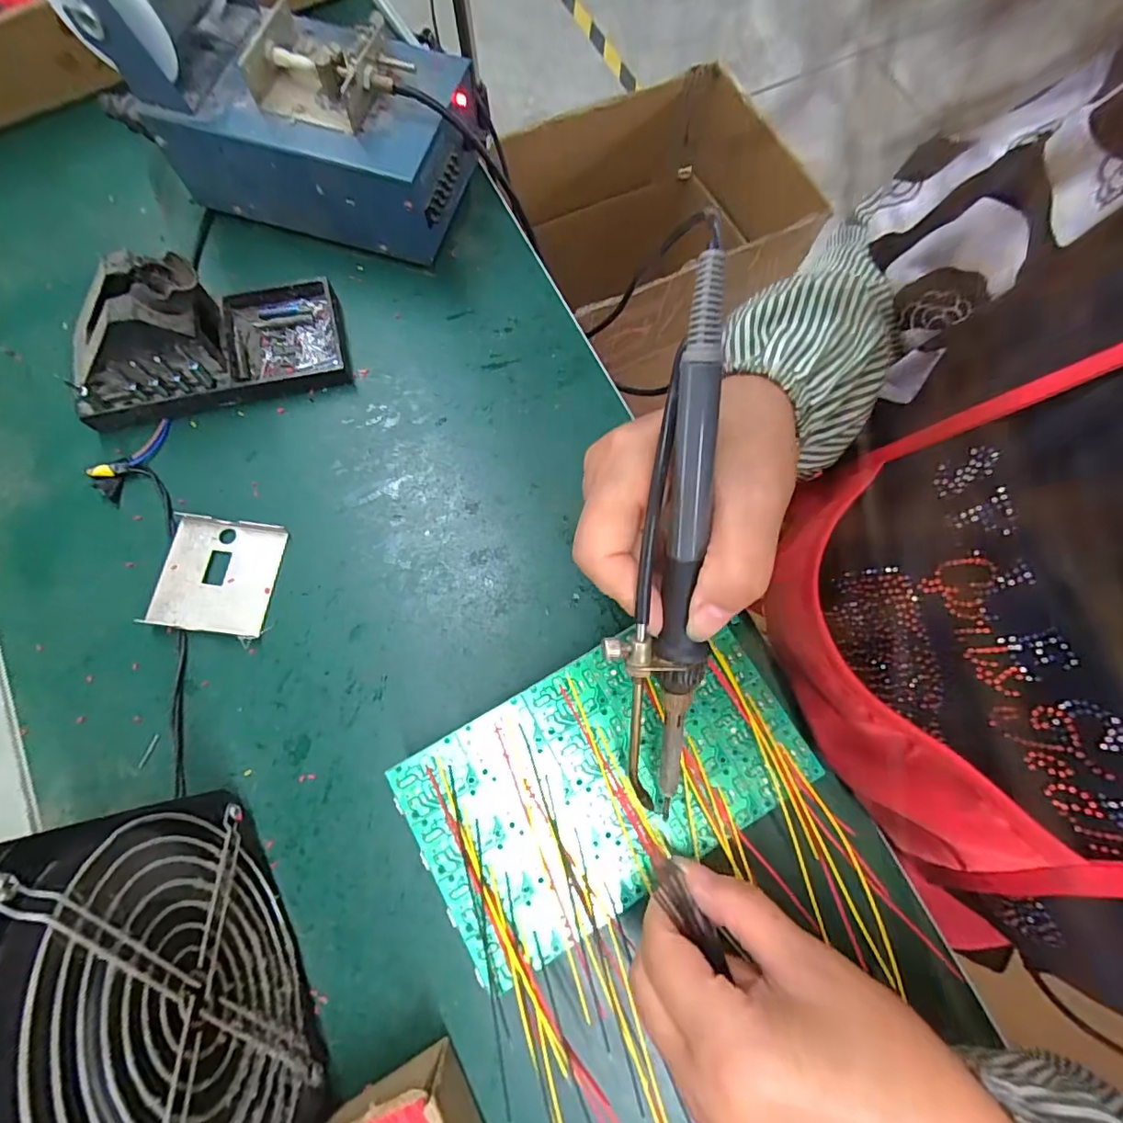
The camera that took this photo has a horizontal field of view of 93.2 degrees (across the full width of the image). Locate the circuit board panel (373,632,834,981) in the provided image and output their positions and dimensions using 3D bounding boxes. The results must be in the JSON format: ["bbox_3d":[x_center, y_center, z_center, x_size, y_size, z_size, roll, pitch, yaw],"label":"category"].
[{"bbox_3d":[0.022,0.099,0.247,0.175,0.004,0.098,-27,77,-9],"label":"circuit board panel"}]

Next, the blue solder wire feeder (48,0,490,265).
[{"bbox_3d":[-0.170,-0.313,0.345,0.213,0.130,0.124,17,74,3],"label":"blue solder wire feeder"}]

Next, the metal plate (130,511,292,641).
[{"bbox_3d":[-0.207,0.007,0.319,0.065,0.010,0.069,6,74,0],"label":"metal plate"}]

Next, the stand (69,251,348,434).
[{"bbox_3d":[-0.225,-0.147,0.327,0.154,0.071,0.076,-14,75,-6],"label":"stand"}]

